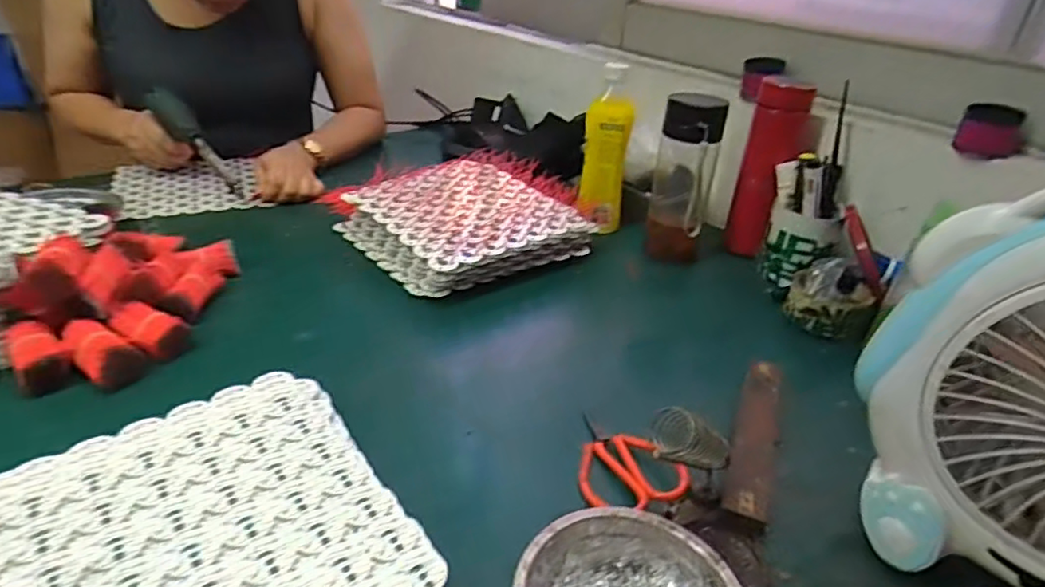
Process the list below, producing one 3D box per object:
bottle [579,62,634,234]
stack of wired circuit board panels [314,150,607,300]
[{"bbox_3d":[0.113,-0.185,0.806,0.050,0.204,0.056,-13,36,-28],"label":"bottle"},{"bbox_3d":[-0.069,-0.106,0.792,0.280,0.066,0.266,-18,38,-33],"label":"stack of wired circuit board panels"}]

